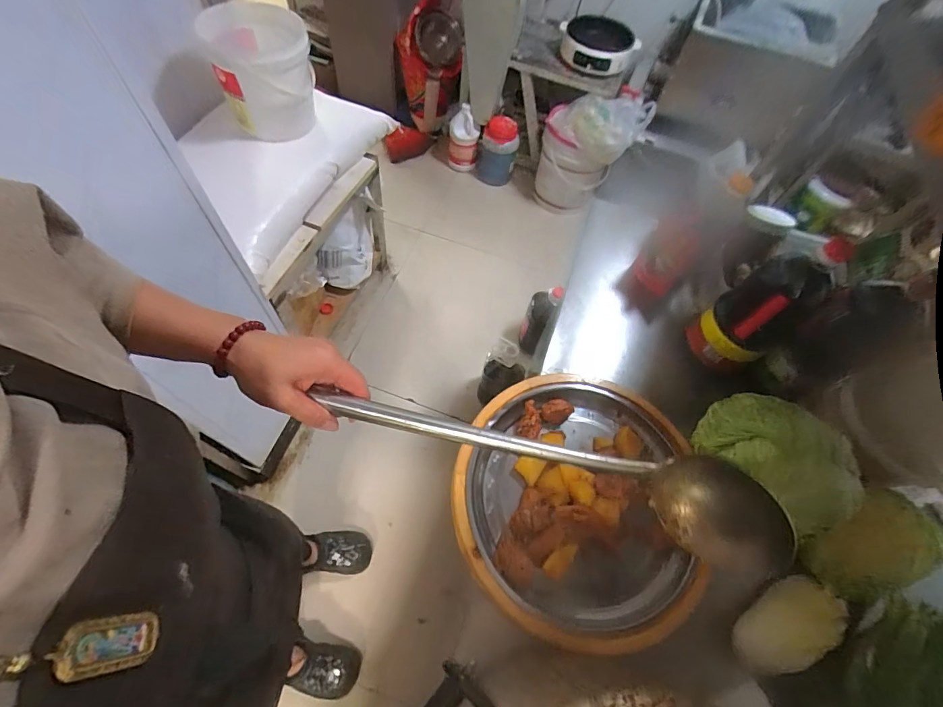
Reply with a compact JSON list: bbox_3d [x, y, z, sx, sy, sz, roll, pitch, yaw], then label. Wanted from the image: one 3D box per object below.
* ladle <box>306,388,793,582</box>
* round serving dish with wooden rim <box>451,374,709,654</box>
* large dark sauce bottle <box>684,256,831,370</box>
[{"bbox_3d":[0.067,0.113,0.382,0.406,0.109,0.088,14,61,-3],"label":"ladle"},{"bbox_3d":[0.142,0.199,0.586,0.322,0.052,0.349,3,62,-5],"label":"round serving dish with wooden rim"},{"bbox_3d":[0.442,-0.051,0.662,0.088,0.234,0.110,-35,71,-22],"label":"large dark sauce bottle"}]

